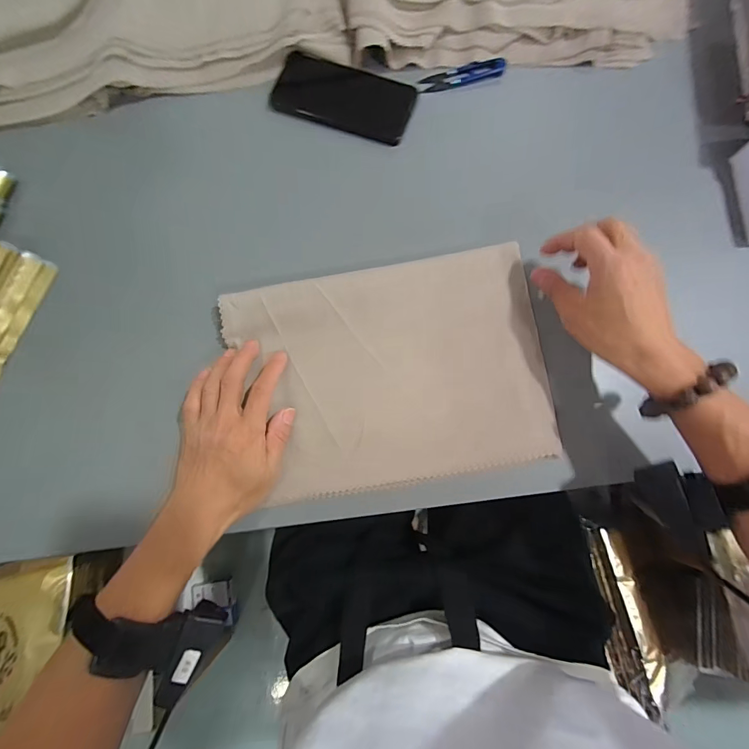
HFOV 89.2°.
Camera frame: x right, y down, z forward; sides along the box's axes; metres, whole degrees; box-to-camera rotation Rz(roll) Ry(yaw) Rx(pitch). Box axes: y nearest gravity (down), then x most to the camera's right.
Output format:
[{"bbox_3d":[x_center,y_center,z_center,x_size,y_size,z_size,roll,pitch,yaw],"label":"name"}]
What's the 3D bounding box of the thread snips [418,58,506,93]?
[{"bbox_3d":[0.104,-0.360,0.454,0.101,0.012,0.022,-12,79,0],"label":"thread snips"}]

